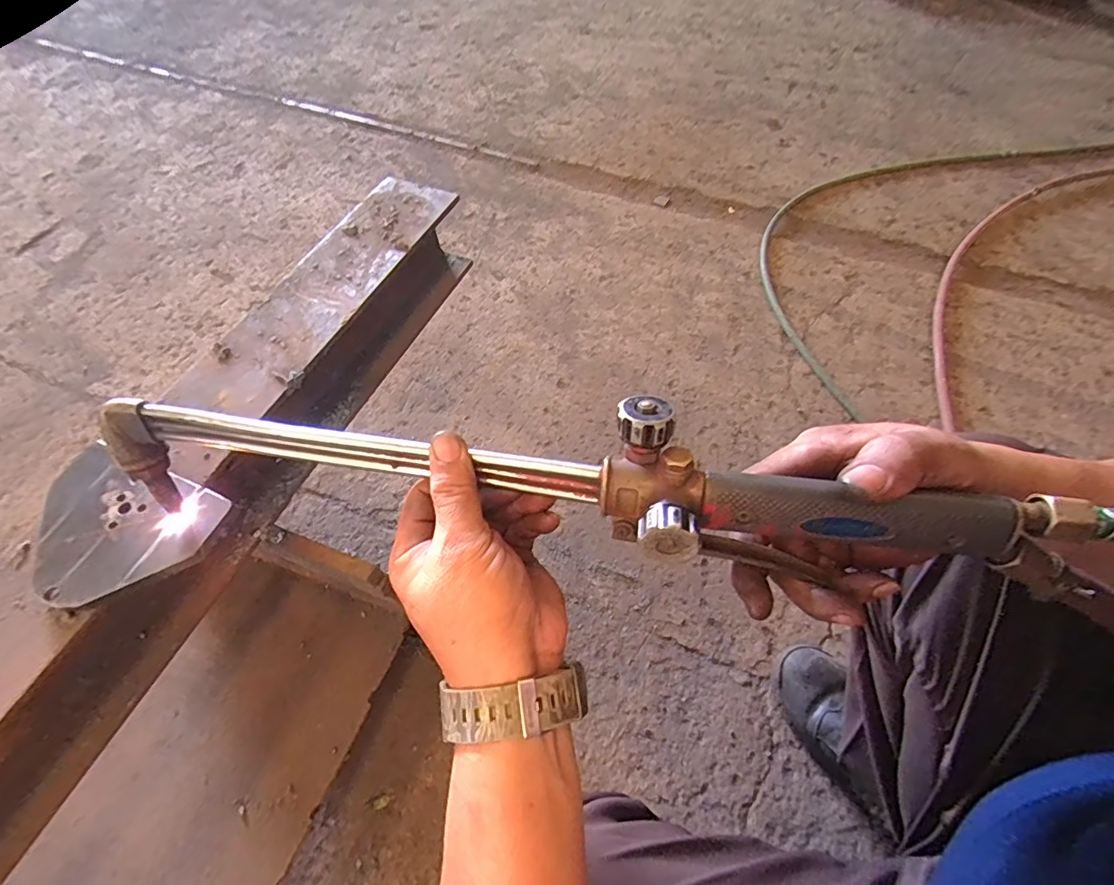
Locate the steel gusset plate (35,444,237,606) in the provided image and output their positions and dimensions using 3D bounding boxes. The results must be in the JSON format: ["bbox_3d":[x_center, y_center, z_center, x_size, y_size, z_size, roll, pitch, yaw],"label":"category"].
[{"bbox_3d":[-0.321,0.064,0.363,0.132,0.011,0.102,18,61,11],"label":"steel gusset plate"}]

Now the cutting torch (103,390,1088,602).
[{"bbox_3d":[-0.023,0.023,0.272,0.501,0.087,0.059,6,60,12],"label":"cutting torch"}]

